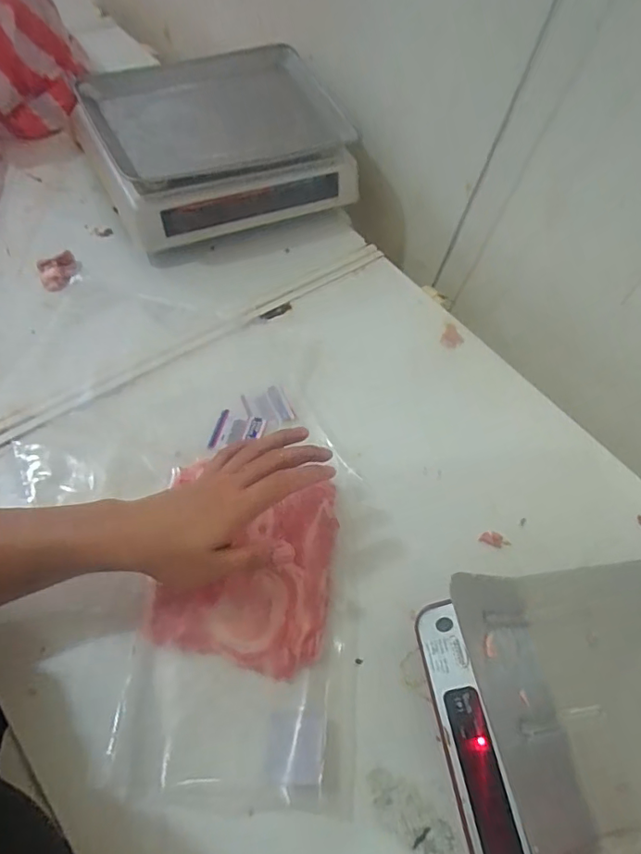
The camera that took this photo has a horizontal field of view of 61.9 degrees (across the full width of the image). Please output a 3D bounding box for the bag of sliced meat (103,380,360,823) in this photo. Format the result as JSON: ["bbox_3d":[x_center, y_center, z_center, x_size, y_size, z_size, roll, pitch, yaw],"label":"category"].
[{"bbox_3d":[-0.059,0.125,0.502,0.187,0.037,0.387,5,60,-1],"label":"bag of sliced meat"}]

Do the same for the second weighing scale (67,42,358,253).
[{"bbox_3d":[-0.148,-0.416,0.758,0.331,0.123,0.271,-23,65,-19],"label":"second weighing scale"}]

